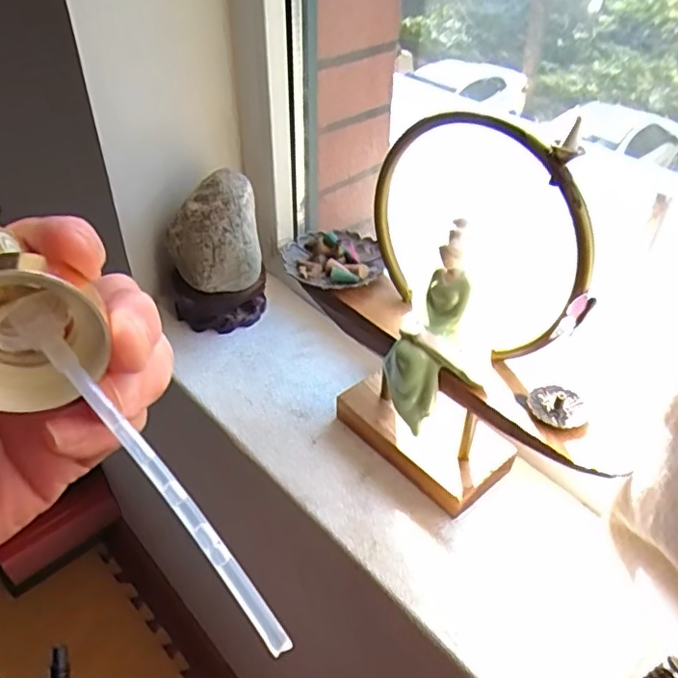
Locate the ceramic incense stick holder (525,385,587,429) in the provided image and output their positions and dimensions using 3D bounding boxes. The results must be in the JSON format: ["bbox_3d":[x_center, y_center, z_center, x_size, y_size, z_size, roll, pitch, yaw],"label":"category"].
[{"bbox_3d":[0.132,0.041,0.370,0.033,0.008,0.028,15,43,15],"label":"ceramic incense stick holder"}]

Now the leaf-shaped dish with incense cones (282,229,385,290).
[{"bbox_3d":[-0.004,-0.064,0.484,0.077,0.026,0.071,0,41,-2],"label":"leaf-shaped dish with incense cones"}]

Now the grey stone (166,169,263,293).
[{"bbox_3d":[-0.118,-0.098,0.559,0.084,0.091,0.075,-9,42,-12],"label":"grey stone"}]

